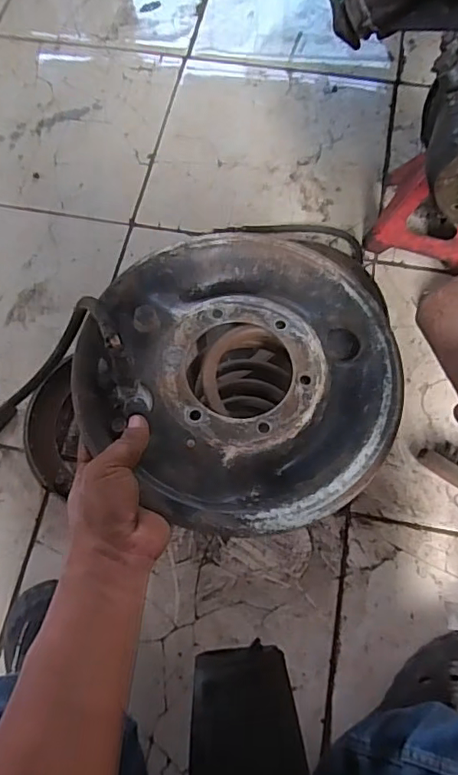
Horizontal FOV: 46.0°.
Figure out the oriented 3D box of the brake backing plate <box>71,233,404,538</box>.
[{"bbox_3d":[0.009,-0.016,0.455,0.260,0.055,0.260,1,70,-1],"label":"brake backing plate"}]

